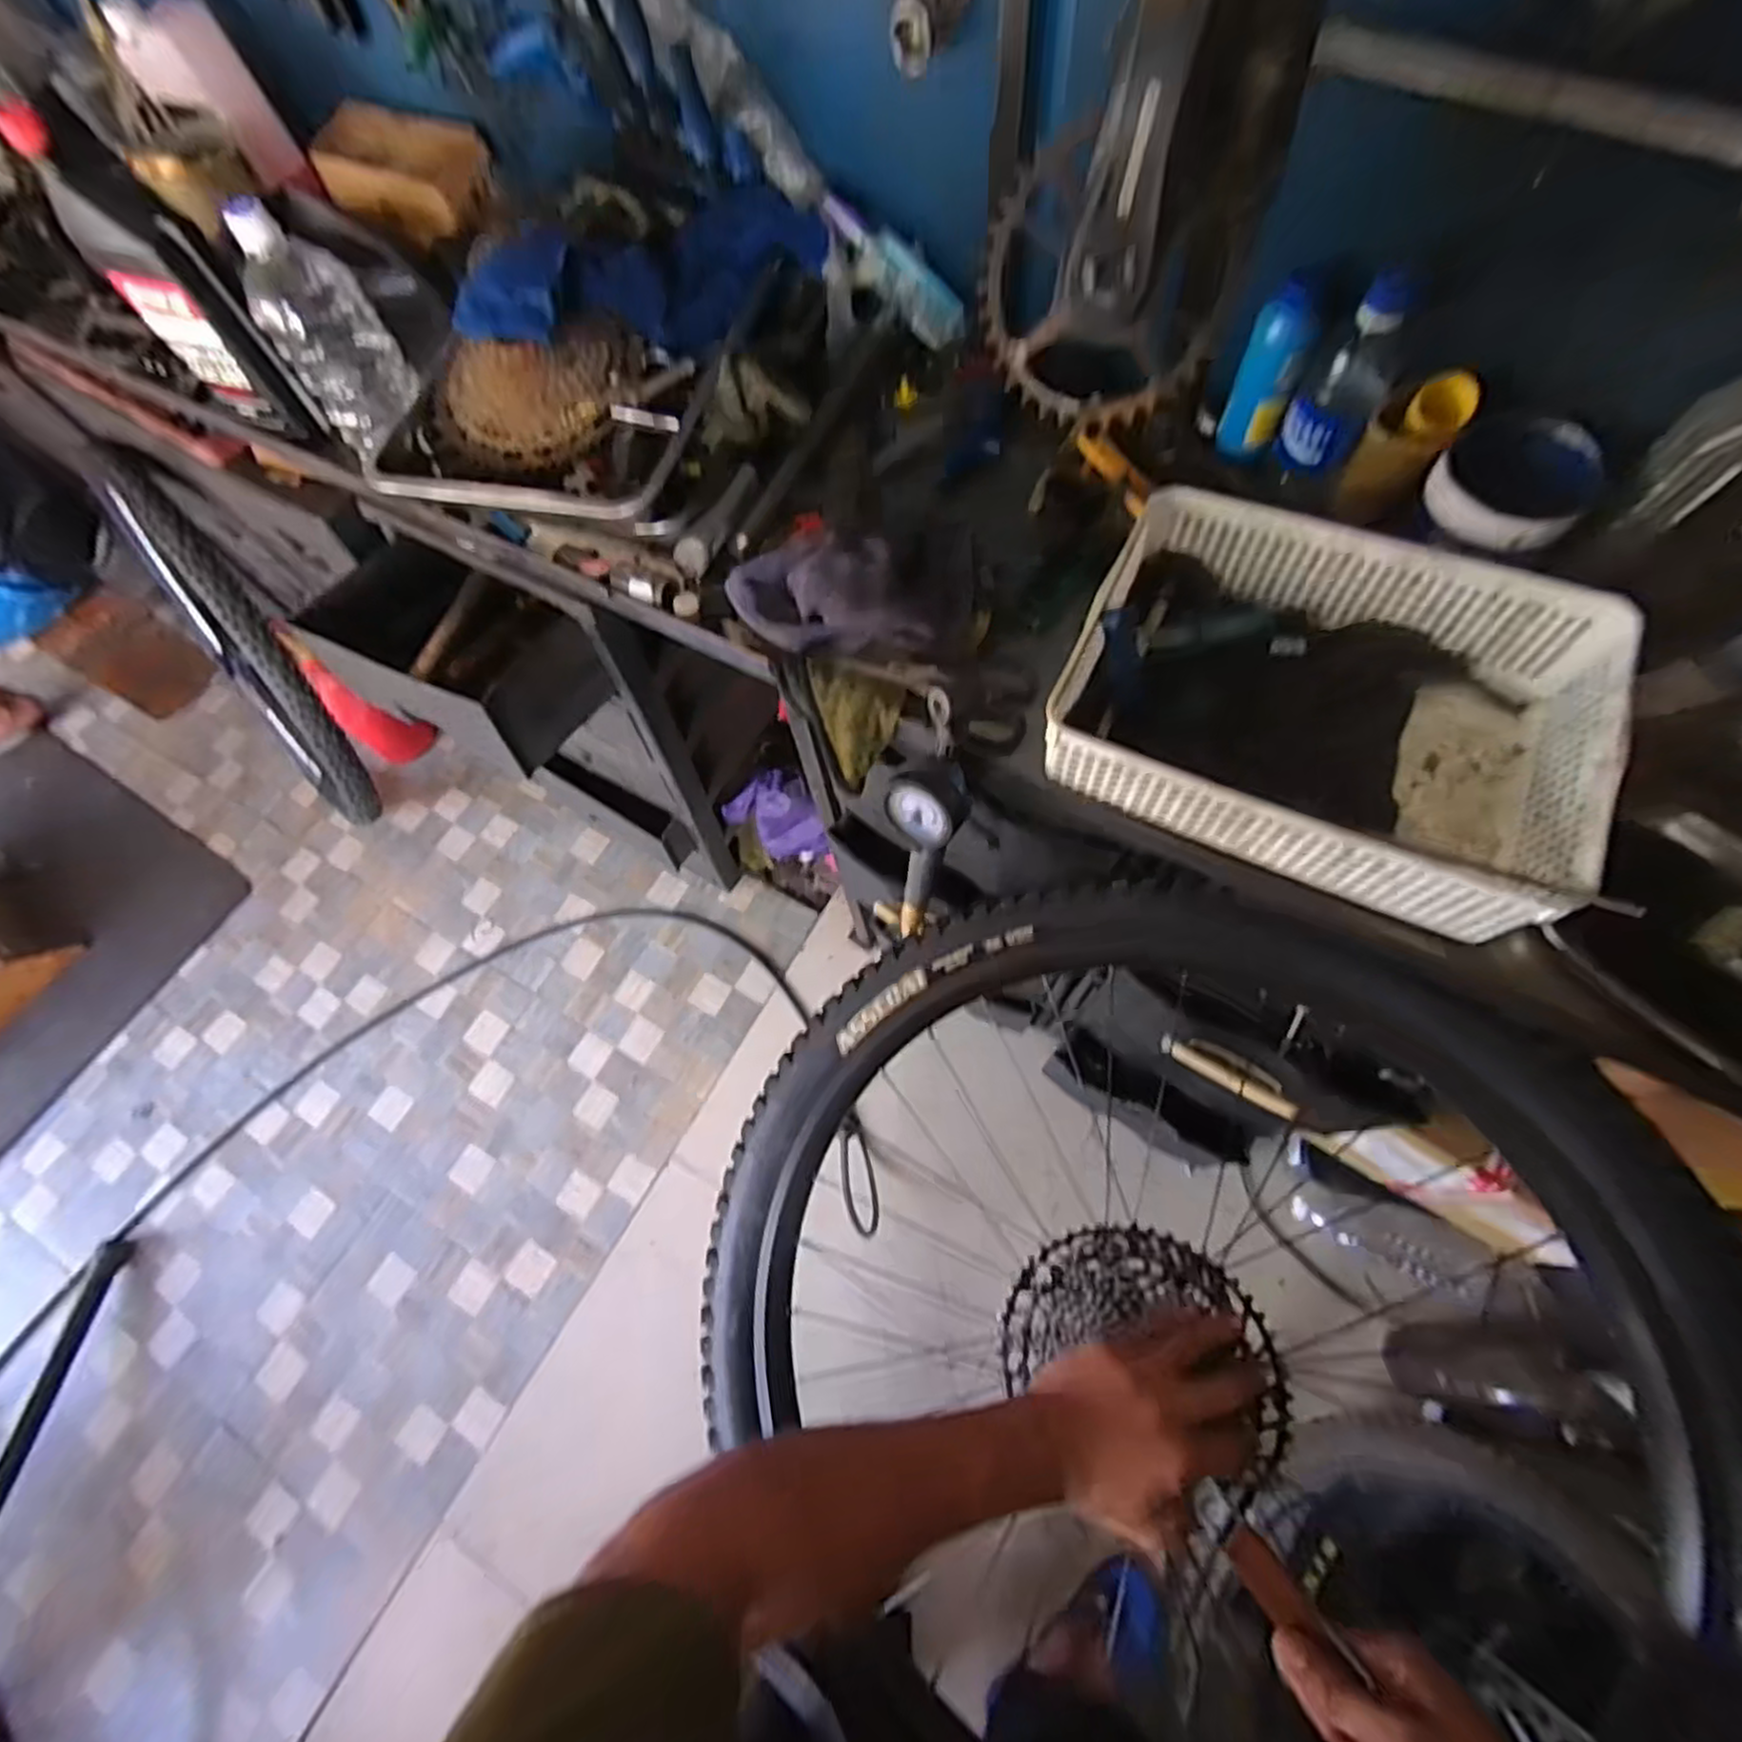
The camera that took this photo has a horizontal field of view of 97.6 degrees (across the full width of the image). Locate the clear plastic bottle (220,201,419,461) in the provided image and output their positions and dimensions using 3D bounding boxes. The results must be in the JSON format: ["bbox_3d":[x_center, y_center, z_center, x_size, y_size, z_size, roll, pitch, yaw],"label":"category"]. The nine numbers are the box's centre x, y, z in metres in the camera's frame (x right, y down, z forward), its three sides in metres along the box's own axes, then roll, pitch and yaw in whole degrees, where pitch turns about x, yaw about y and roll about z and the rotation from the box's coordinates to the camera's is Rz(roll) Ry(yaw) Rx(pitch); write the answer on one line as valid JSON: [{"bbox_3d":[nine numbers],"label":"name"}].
[{"bbox_3d":[-0.475,-0.469,0.666,0.090,0.164,0.085,-31,69,-7],"label":"clear plastic bottle"}]

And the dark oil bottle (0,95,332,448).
[{"bbox_3d":[-0.635,-0.527,0.704,0.122,0.238,0.061,26,73,14],"label":"dark oil bottle"}]

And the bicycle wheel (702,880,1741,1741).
[{"bbox_3d":[0.200,0.348,0.571,0.720,0.104,0.720,-5,76,21],"label":"bicycle wheel"}]

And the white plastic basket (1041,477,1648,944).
[{"bbox_3d":[0.310,-0.125,0.541,0.331,0.083,0.252,25,72,14],"label":"white plastic basket"}]

